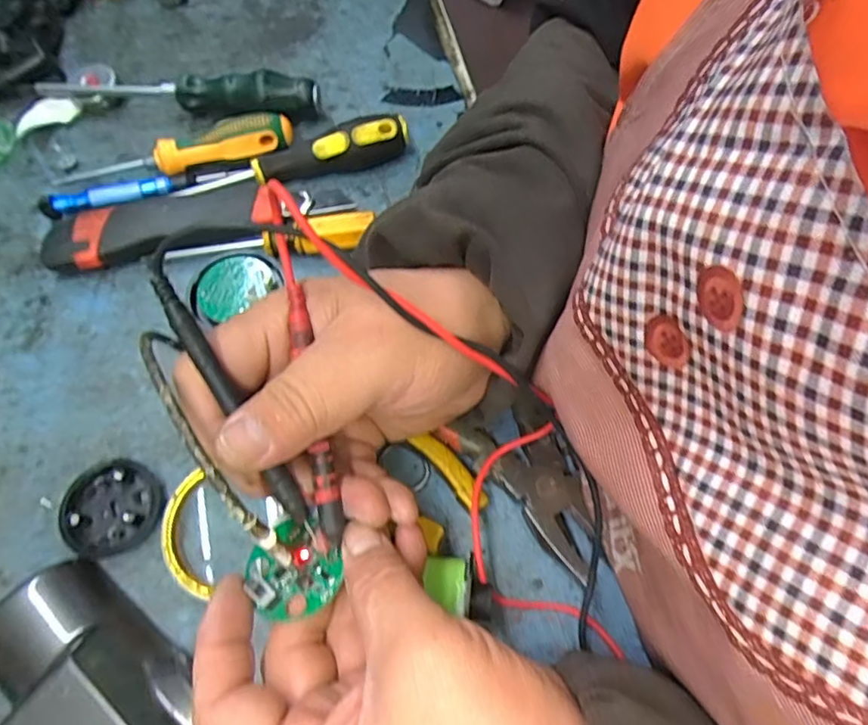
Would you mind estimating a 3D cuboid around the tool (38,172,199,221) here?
[{"bbox_3d":[-0.206,-0.109,0.382,0.099,0.012,0.016,-14,65,-3],"label":"tool"}]

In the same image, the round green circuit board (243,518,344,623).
[{"bbox_3d":[-0.054,0.077,0.226,0.032,0.012,0.035,-1,65,2],"label":"round green circuit board"}]

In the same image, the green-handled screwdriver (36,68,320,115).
[{"bbox_3d":[-0.175,-0.180,0.406,0.192,0.034,0.022,3,65,4],"label":"green-handled screwdriver"}]

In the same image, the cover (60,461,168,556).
[{"bbox_3d":[-0.164,0.073,0.297,0.046,0.014,0.044,-1,65,2],"label":"cover"}]

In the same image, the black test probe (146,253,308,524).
[{"bbox_3d":[-0.073,0.012,0.209,0.007,0.008,0.106,-29,103,-10],"label":"black test probe"}]

